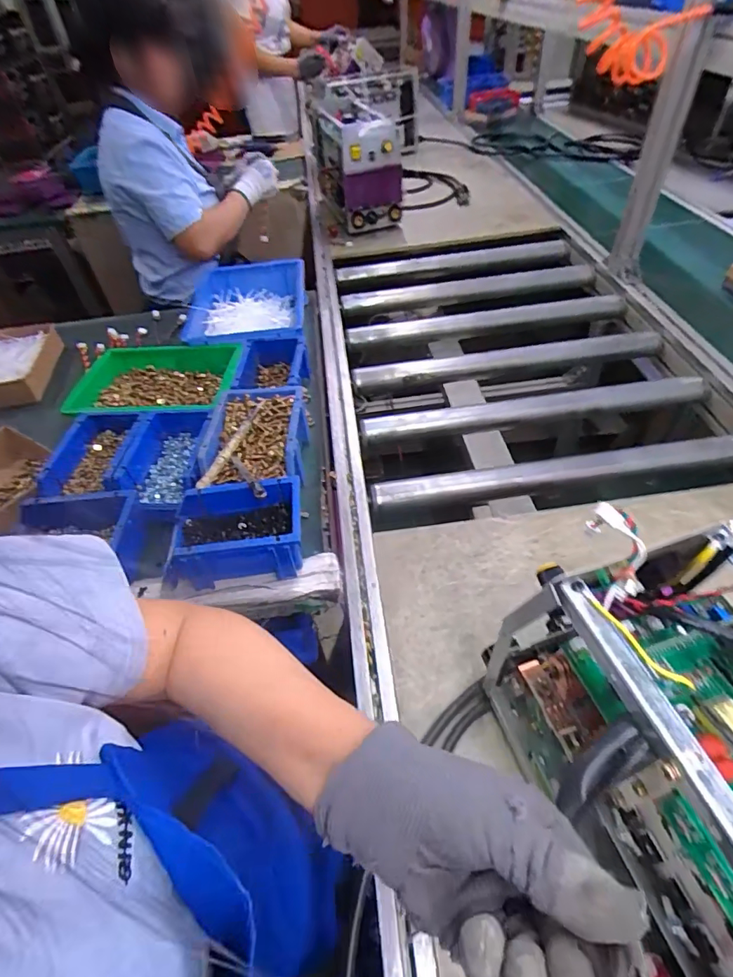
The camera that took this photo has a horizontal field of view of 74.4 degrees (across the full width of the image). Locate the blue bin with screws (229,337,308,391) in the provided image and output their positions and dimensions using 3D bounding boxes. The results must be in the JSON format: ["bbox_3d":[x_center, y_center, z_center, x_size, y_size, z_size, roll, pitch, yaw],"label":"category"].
[{"bbox_3d":[-0.152,-0.184,0.793,0.110,0.061,0.145,-7,47,1],"label":"blue bin with screws"}]

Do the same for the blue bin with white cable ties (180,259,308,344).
[{"bbox_3d":[-0.238,-0.339,0.963,0.234,0.096,0.314,-7,48,0],"label":"blue bin with white cable ties"}]

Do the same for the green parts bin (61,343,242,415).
[{"bbox_3d":[-0.339,-0.159,0.776,0.280,0.058,0.183,-1,47,6],"label":"green parts bin"}]

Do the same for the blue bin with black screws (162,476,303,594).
[{"bbox_3d":[-0.152,0.051,0.570,0.155,0.069,0.106,-8,48,-1],"label":"blue bin with black screws"}]

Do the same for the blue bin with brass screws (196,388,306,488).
[{"bbox_3d":[-0.150,-0.065,0.670,0.131,0.058,0.177,-6,48,1],"label":"blue bin with brass screws"}]

